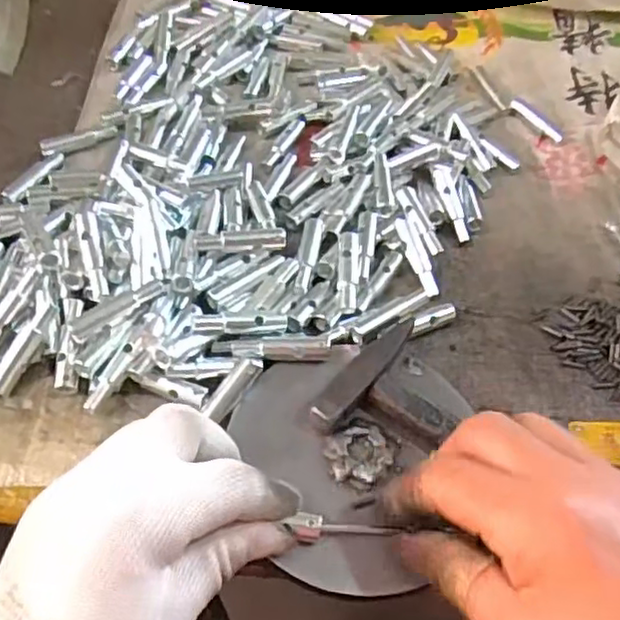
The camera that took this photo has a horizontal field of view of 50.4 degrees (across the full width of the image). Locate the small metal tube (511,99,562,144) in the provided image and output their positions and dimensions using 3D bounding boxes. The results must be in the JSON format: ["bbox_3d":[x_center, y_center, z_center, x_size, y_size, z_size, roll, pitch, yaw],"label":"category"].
[{"bbox_3d":[0.171,-0.144,0.498,0.007,0.006,0.049,-31,62,-24],"label":"small metal tube"}]

